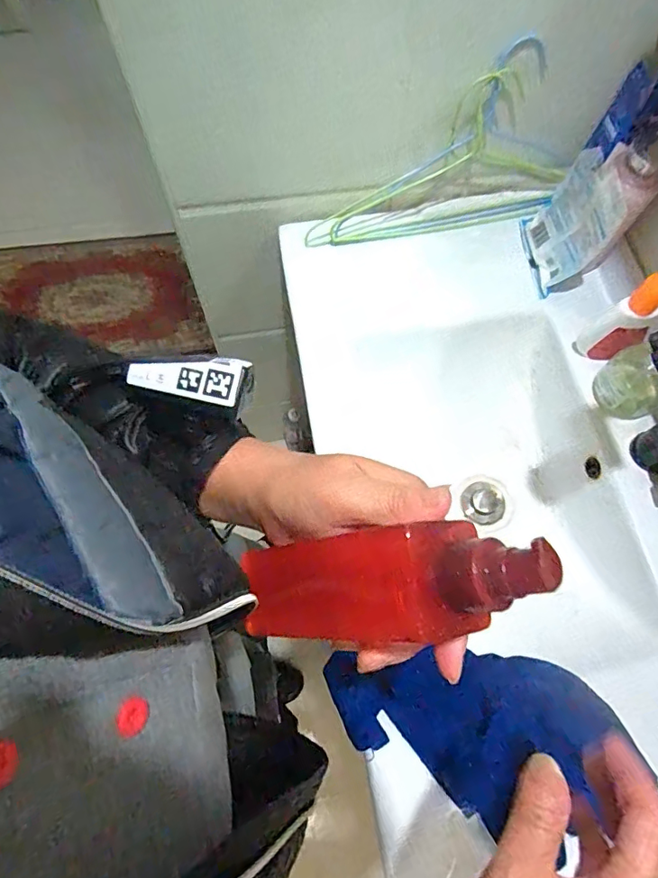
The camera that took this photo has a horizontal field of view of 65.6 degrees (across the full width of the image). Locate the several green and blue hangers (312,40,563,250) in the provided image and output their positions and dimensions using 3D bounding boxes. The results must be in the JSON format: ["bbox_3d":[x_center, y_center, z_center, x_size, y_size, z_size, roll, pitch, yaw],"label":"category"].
[{"bbox_3d":[0.145,-0.354,0.654,0.357,0.212,0.073,-5,69,-3],"label":"several green and blue hangers"}]

